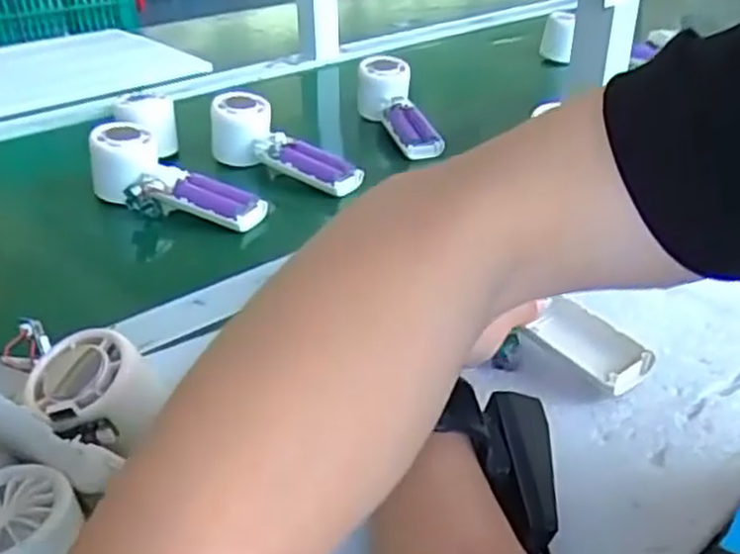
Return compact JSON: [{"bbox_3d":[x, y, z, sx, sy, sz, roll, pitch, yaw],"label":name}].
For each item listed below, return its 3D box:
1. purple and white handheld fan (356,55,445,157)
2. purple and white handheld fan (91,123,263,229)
[{"bbox_3d":[0.030,-0.171,0.806,0.054,0.054,0.149,-10,49,-17],"label":"purple and white handheld fan"},{"bbox_3d":[-0.168,-0.074,0.644,0.161,0.056,0.057,22,35,10],"label":"purple and white handheld fan"}]

